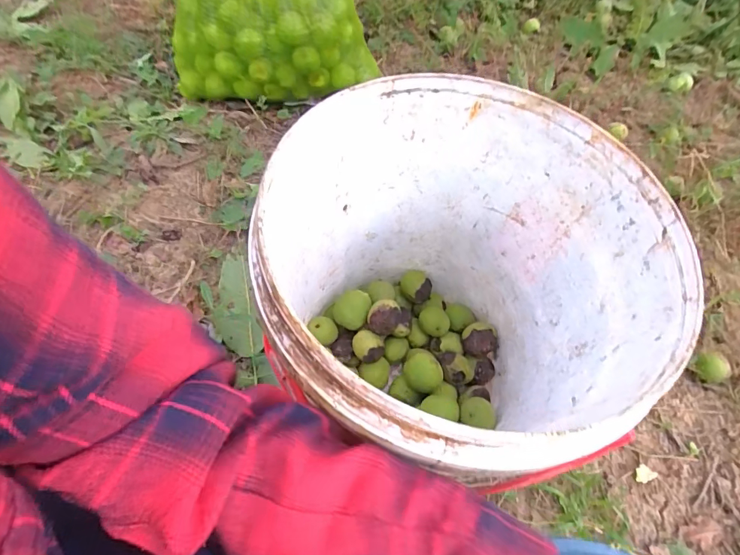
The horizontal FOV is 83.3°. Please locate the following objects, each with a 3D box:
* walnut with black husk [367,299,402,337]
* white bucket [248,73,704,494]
[{"bbox_3d":[0.016,0.055,0.546,0.037,0.038,0.042,30,59,15],"label":"walnut with black husk"},{"bbox_3d":[0.067,0.036,0.411,0.301,0.322,0.304,2,56,-3],"label":"white bucket"}]

